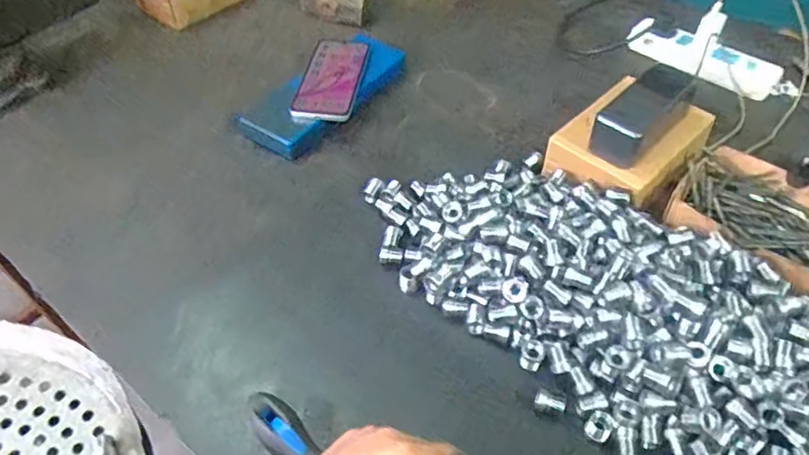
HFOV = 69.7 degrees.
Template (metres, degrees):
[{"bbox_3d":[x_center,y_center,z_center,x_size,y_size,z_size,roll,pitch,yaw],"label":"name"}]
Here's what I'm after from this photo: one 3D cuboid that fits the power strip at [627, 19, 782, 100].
[{"bbox_3d":[0.414,-0.244,0.815,0.073,0.034,0.202,-34,56,-26],"label":"power strip"}]

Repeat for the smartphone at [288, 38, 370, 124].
[{"bbox_3d":[-0.095,-0.195,0.763,0.075,0.012,0.155,9,56,2],"label":"smartphone"}]

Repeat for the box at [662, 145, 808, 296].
[{"bbox_3d":[0.371,-0.006,0.597,0.182,0.044,0.142,35,57,27],"label":"box"}]

